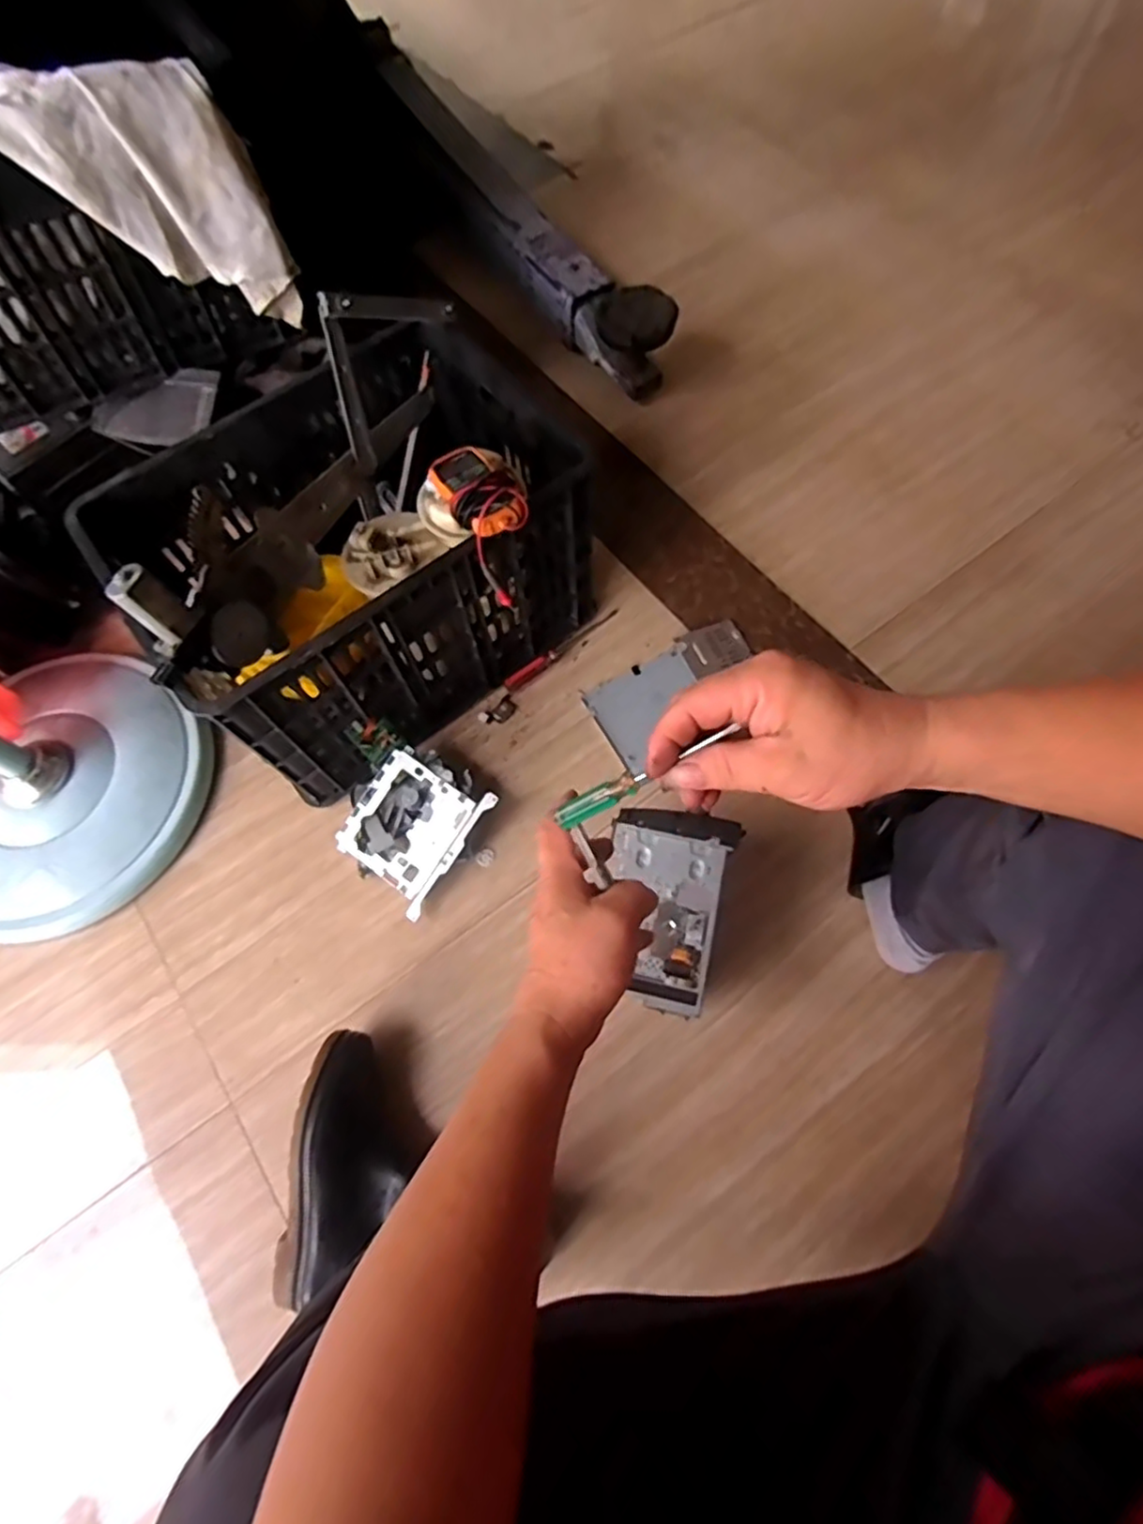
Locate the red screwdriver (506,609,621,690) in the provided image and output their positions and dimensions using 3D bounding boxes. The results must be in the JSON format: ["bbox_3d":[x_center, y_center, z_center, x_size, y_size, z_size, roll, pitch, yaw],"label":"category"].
[{"bbox_3d":[-0.010,-0.164,0.961,0.201,0.016,0.019,-37,70,-14],"label":"red screwdriver"}]

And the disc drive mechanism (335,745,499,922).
[{"bbox_3d":[-0.197,0.075,0.847,0.158,0.057,0.171,34,89,13],"label":"disc drive mechanism"}]

